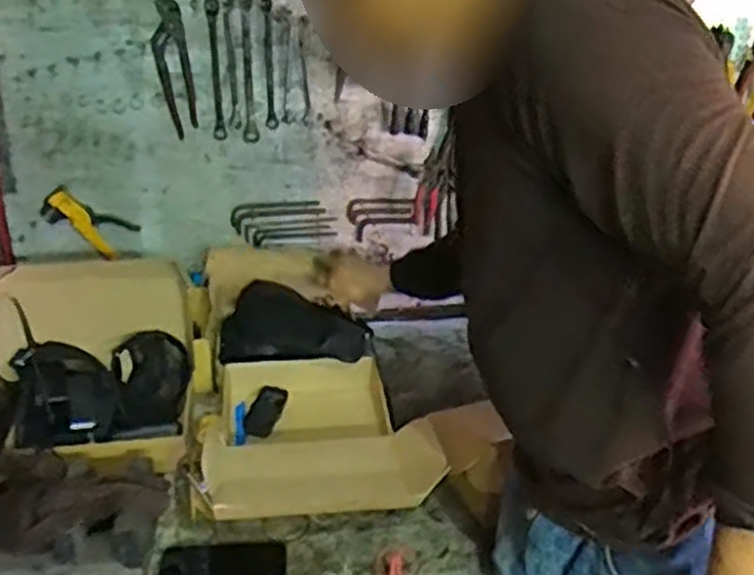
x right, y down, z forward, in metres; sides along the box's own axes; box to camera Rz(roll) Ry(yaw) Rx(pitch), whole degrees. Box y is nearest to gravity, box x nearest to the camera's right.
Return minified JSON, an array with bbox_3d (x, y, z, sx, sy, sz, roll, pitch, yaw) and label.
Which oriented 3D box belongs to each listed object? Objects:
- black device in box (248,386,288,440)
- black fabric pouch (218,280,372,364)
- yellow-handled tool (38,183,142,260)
[{"bbox_3d":[-0.193,0.217,1.348,0.049,0.094,0.013,26,-17,-8],"label":"black device in box"},{"bbox_3d":[-0.150,0.066,1.411,0.272,0.093,0.137,5,28,5],"label":"black fabric pouch"},{"bbox_3d":[-0.542,-0.122,1.445,0.158,0.098,0.019,33,31,-24],"label":"yellow-handled tool"}]

